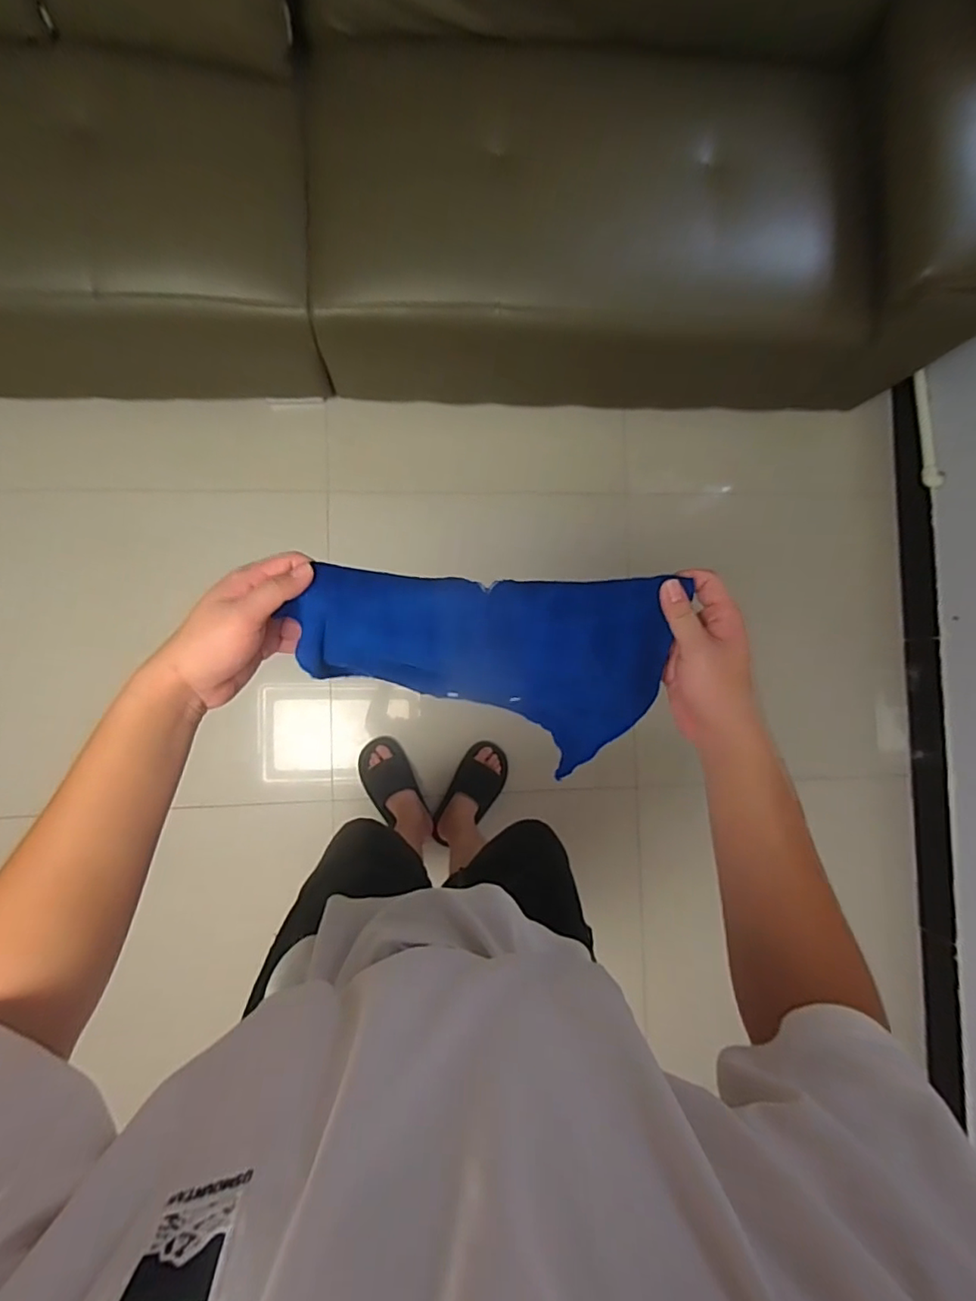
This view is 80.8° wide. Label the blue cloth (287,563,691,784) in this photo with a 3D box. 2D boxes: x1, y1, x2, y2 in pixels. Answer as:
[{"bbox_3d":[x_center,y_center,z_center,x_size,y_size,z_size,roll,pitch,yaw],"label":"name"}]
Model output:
[{"bbox_3d":[-0.007,0.022,0.511,0.279,0.160,0.148,2,85,-5],"label":"blue cloth"}]

